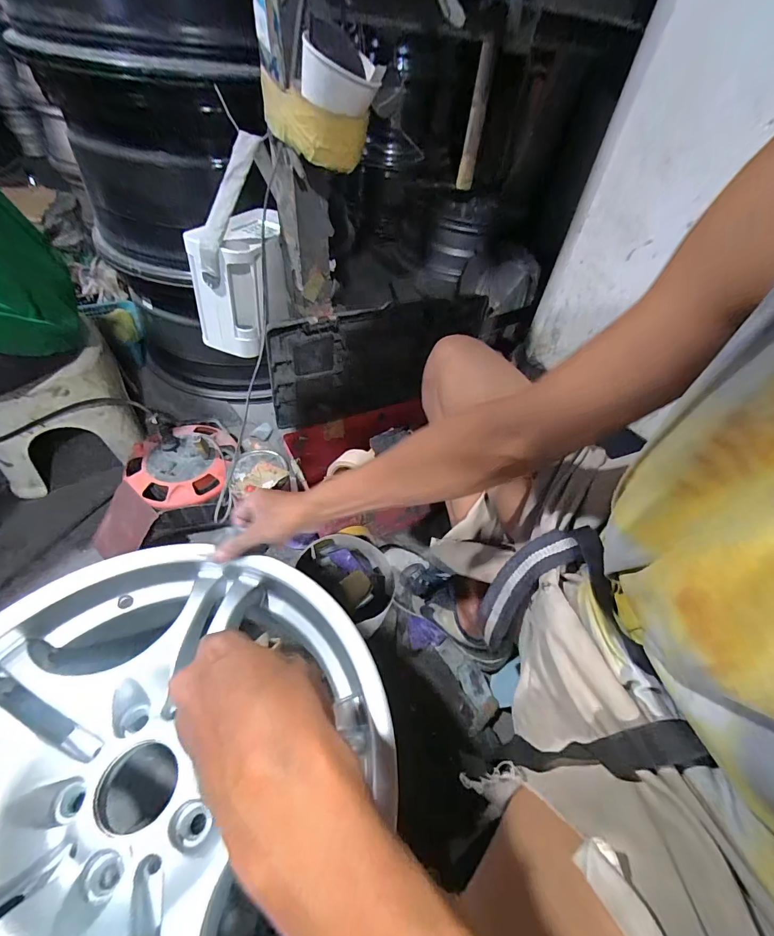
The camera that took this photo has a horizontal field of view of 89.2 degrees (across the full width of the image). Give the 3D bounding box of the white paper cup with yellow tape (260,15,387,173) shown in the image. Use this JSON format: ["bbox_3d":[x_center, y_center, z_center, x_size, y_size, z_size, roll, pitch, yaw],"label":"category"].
[{"bbox_3d":[-0.071,-0.393,0.418,0.092,0.099,0.134,-20,55,-24],"label":"white paper cup with yellow tape"}]

